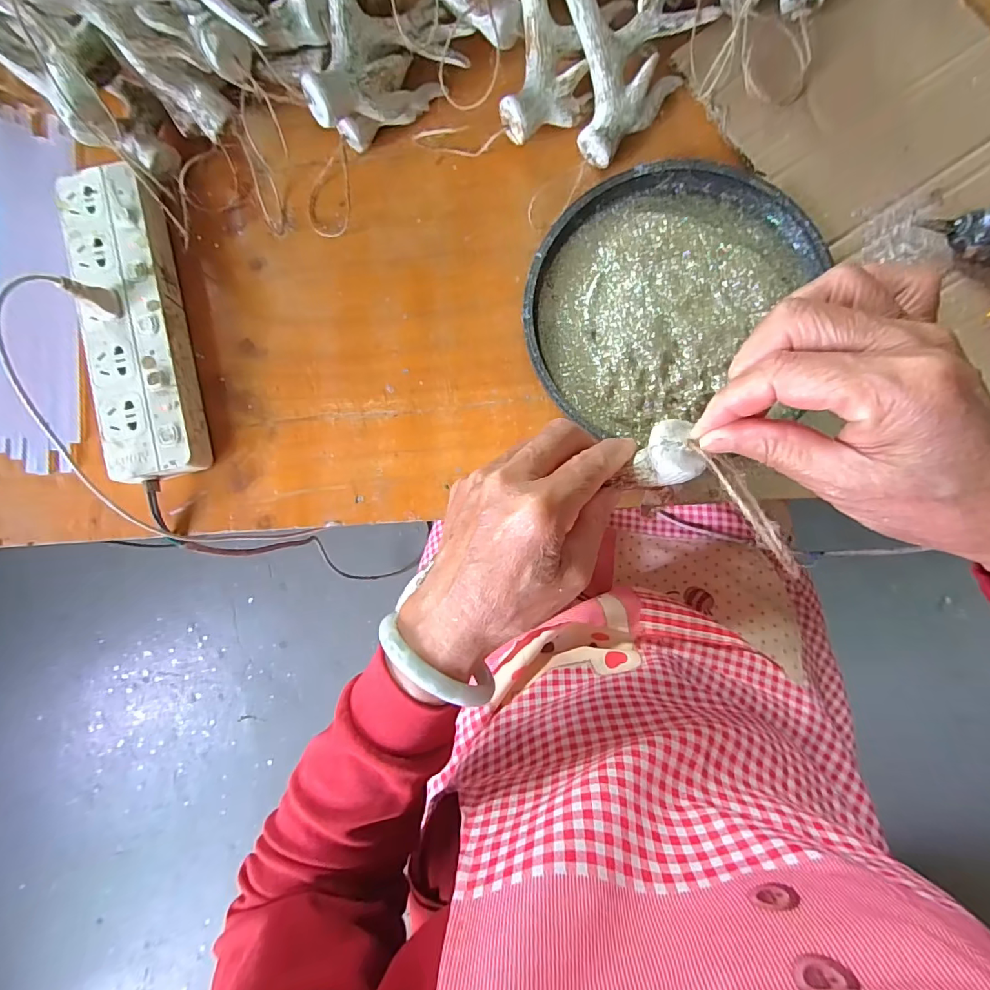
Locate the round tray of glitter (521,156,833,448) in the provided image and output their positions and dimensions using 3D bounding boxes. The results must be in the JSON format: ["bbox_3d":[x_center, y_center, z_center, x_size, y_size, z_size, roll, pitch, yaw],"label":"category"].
[{"bbox_3d":[0.134,-0.151,0.361,0.213,0.020,0.205,0,85,3],"label":"round tray of glitter"}]

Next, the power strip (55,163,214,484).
[{"bbox_3d":[-0.289,-0.135,0.378,0.073,0.038,0.256,-13,84,2],"label":"power strip"}]

